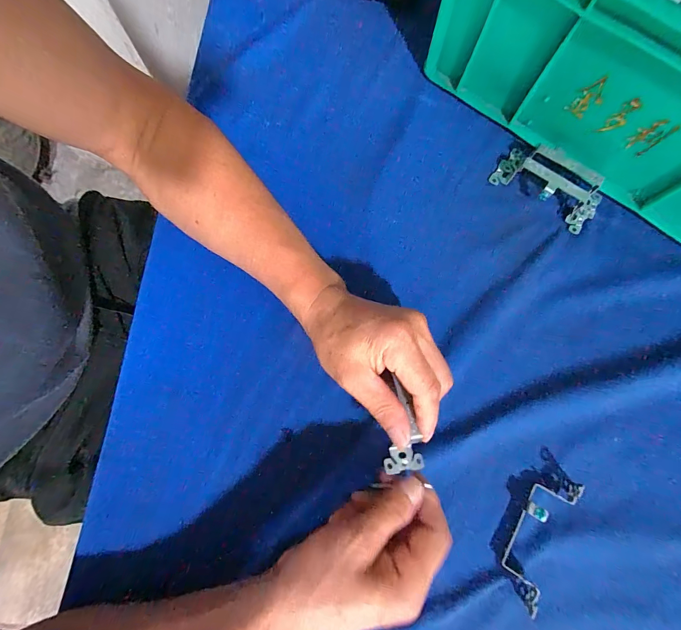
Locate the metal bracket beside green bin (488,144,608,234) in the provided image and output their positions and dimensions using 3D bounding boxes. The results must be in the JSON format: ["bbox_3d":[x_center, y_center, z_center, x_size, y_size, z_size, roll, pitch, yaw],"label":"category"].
[{"bbox_3d":[0.215,-0.135,0.344,0.106,0.031,0.045,34,79,6],"label":"metal bracket beside green bin"}]

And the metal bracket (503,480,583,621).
[{"bbox_3d":[0.162,0.178,0.278,0.037,0.026,0.103,35,79,7],"label":"metal bracket"}]

